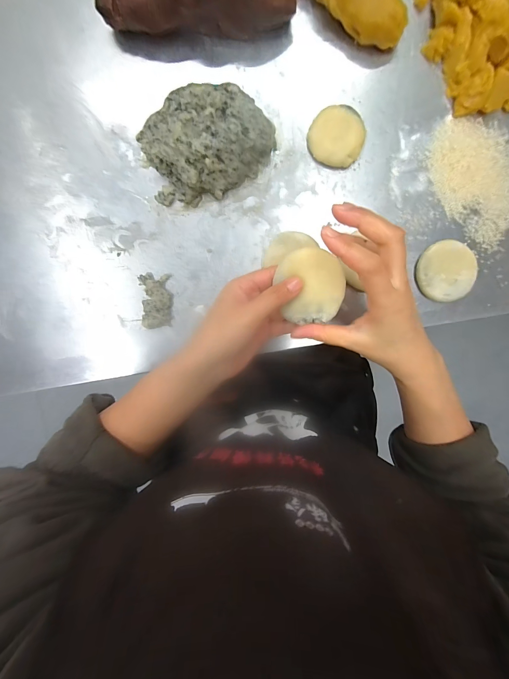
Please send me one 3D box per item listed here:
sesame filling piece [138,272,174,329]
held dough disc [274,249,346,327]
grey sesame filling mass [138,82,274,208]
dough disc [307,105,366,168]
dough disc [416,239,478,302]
[{"bbox_3d":[-0.119,-0.046,0.351,0.038,0.009,0.064,1,97,2],"label":"sesame filling piece"},{"bbox_3d":[0.049,-0.046,0.251,0.054,0.013,0.062,-5,96,3],"label":"held dough disc"},{"bbox_3d":[-0.050,-0.214,0.315,0.145,0.038,0.102,-16,96,4],"label":"grey sesame filling mass"},{"bbox_3d":[0.090,-0.221,0.318,0.059,0.014,0.053,28,97,-1],"label":"dough disc"},{"bbox_3d":[0.221,-0.079,0.333,0.065,0.012,0.067,0,97,2],"label":"dough disc"}]

